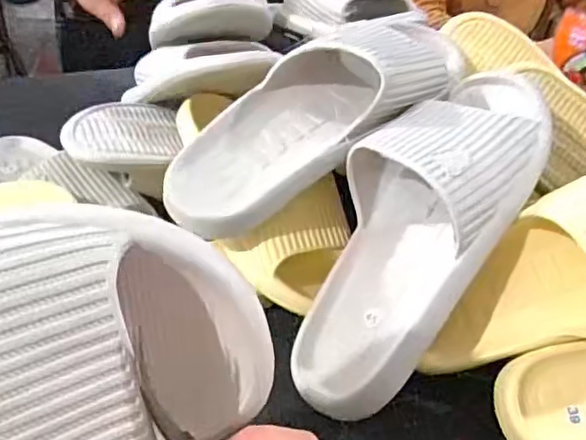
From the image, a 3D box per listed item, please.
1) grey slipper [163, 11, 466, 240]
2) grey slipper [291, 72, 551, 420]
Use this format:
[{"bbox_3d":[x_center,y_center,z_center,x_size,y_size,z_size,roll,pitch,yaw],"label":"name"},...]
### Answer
[{"bbox_3d":[0.021,-0.095,0.496,0.291,0.078,0.116,-38,50,-16],"label":"grey slipper"},{"bbox_3d":[0.084,0.001,0.441,0.125,0.079,0.278,25,79,27],"label":"grey slipper"}]

